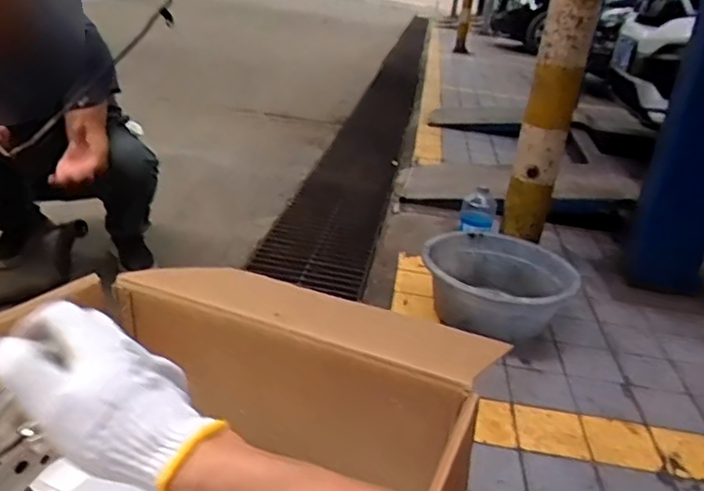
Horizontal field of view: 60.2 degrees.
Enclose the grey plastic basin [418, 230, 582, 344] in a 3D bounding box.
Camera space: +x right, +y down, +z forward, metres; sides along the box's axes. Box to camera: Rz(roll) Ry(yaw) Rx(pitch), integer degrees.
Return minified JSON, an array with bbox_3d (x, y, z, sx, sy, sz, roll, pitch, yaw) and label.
[{"bbox_3d":[0.407,0.123,1.742,0.424,0.171,0.409,13,25,11],"label":"grey plastic basin"}]

